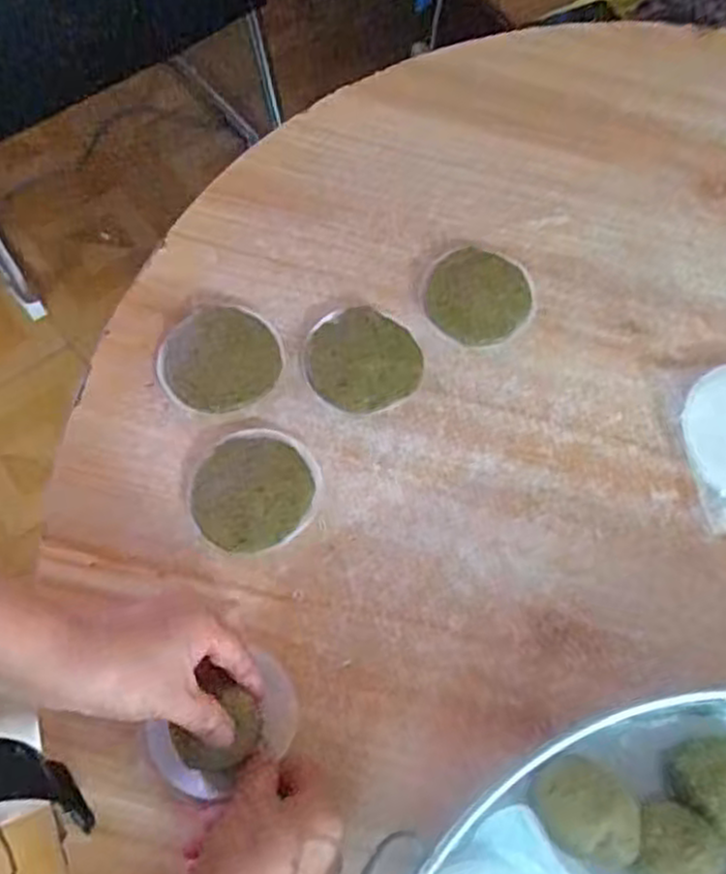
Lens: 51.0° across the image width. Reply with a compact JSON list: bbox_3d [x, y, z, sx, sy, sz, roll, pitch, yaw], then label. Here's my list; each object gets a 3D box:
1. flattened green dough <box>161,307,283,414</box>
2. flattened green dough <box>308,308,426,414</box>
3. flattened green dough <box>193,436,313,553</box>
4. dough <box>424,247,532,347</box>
[{"bbox_3d":[-0.103,-0.057,0.551,0.081,0.007,0.078,1,67,-2],"label":"flattened green dough"},{"bbox_3d":[-0.001,-0.056,0.554,0.078,0.008,0.079,1,67,-2],"label":"flattened green dough"},{"bbox_3d":[-0.076,0.037,0.511,0.075,0.008,0.081,1,67,-2],"label":"flattened green dough"},{"bbox_3d":[0.087,-0.105,0.580,0.075,0.008,0.080,1,67,-2],"label":"dough"}]

